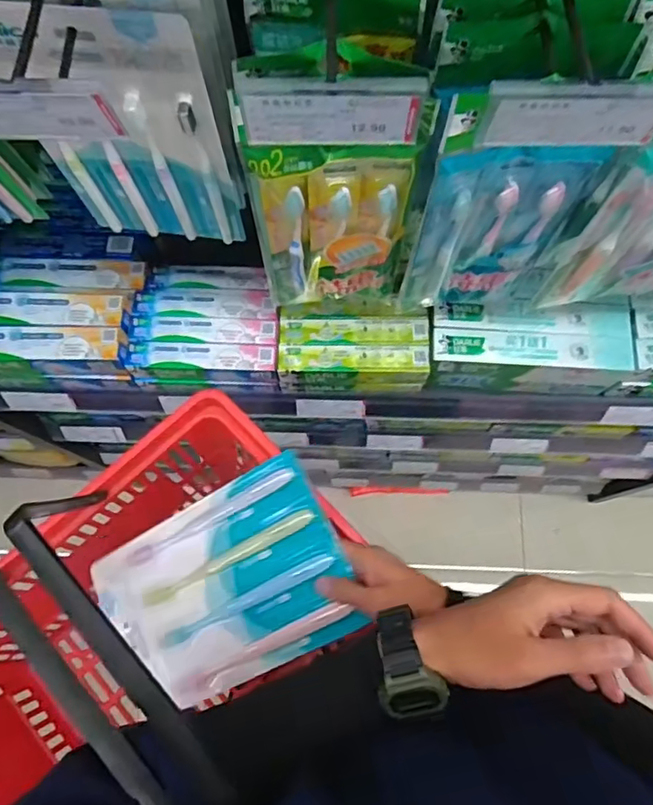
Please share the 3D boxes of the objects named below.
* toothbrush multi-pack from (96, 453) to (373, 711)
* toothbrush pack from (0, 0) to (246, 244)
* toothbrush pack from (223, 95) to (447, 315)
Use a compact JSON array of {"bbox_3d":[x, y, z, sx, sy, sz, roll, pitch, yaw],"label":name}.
[{"bbox_3d":[-0.098,0.173,0.508,0.247,0.014,0.159,-31,76,15],"label":"toothbrush multi-pack"},{"bbox_3d":[-0.166,-0.214,0.471,0.155,0.239,0.028,11,73,4],"label":"toothbrush pack"},{"bbox_3d":[0.010,-0.151,0.492,0.138,0.250,0.023,-6,73,-1],"label":"toothbrush pack"}]

